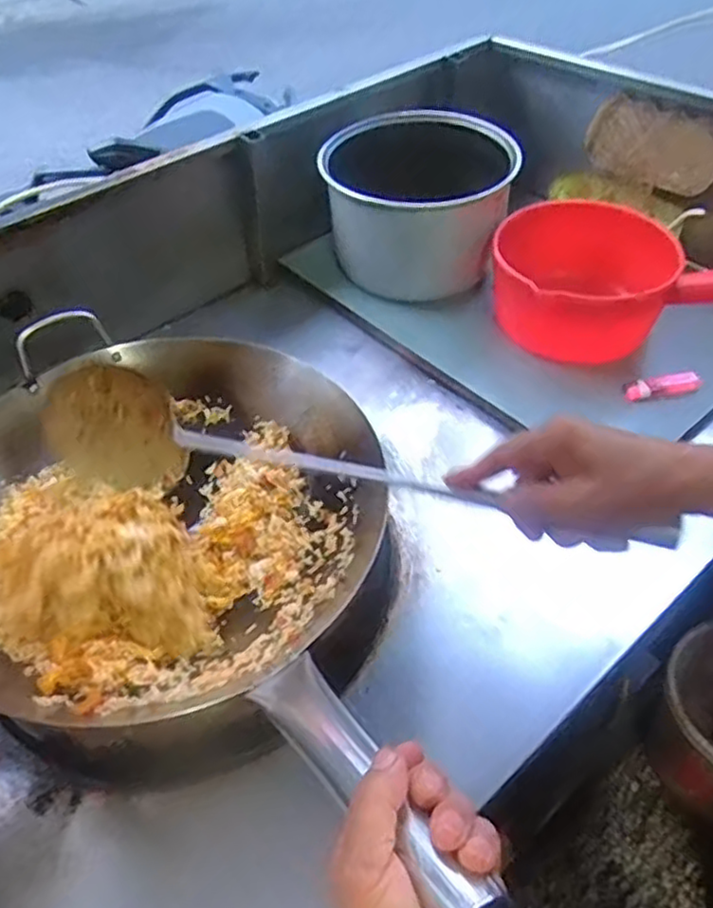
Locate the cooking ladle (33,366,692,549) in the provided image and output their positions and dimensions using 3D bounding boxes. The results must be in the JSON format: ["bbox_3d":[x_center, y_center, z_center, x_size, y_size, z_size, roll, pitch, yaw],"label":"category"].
[{"bbox_3d":[-0.027,0.010,0.486,0.466,0.091,0.059,11,48,21],"label":"cooking ladle"}]

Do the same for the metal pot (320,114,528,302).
[{"bbox_3d":[0.074,-0.292,0.821,0.221,0.173,0.193,4,47,7],"label":"metal pot"}]

